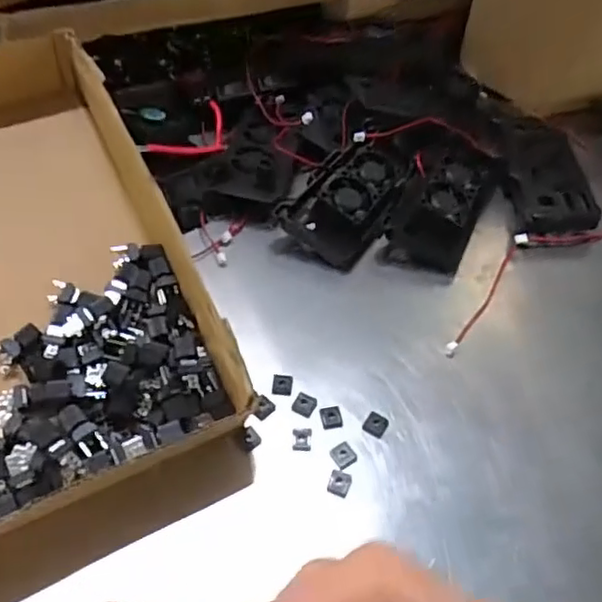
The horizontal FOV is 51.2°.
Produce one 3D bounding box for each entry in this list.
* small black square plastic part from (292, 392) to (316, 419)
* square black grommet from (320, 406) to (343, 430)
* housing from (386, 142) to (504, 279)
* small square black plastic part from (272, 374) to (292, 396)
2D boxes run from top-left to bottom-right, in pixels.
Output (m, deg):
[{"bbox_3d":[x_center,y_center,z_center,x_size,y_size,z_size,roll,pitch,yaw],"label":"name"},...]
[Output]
[{"bbox_3d":[0.002,0.066,0.404,0.014,0.004,0.015,23,53,15],"label":"small black square plastic part"},{"bbox_3d":[0.020,0.073,0.398,0.013,0.004,0.015,-8,52,-9],"label":"square black grommet"},{"bbox_3d":[0.119,-0.084,0.514,0.061,0.018,0.142,23,54,15],"label":"housing"},{"bbox_3d":[-0.012,0.054,0.411,0.013,0.004,0.016,4,51,1],"label":"small square black plastic part"}]

